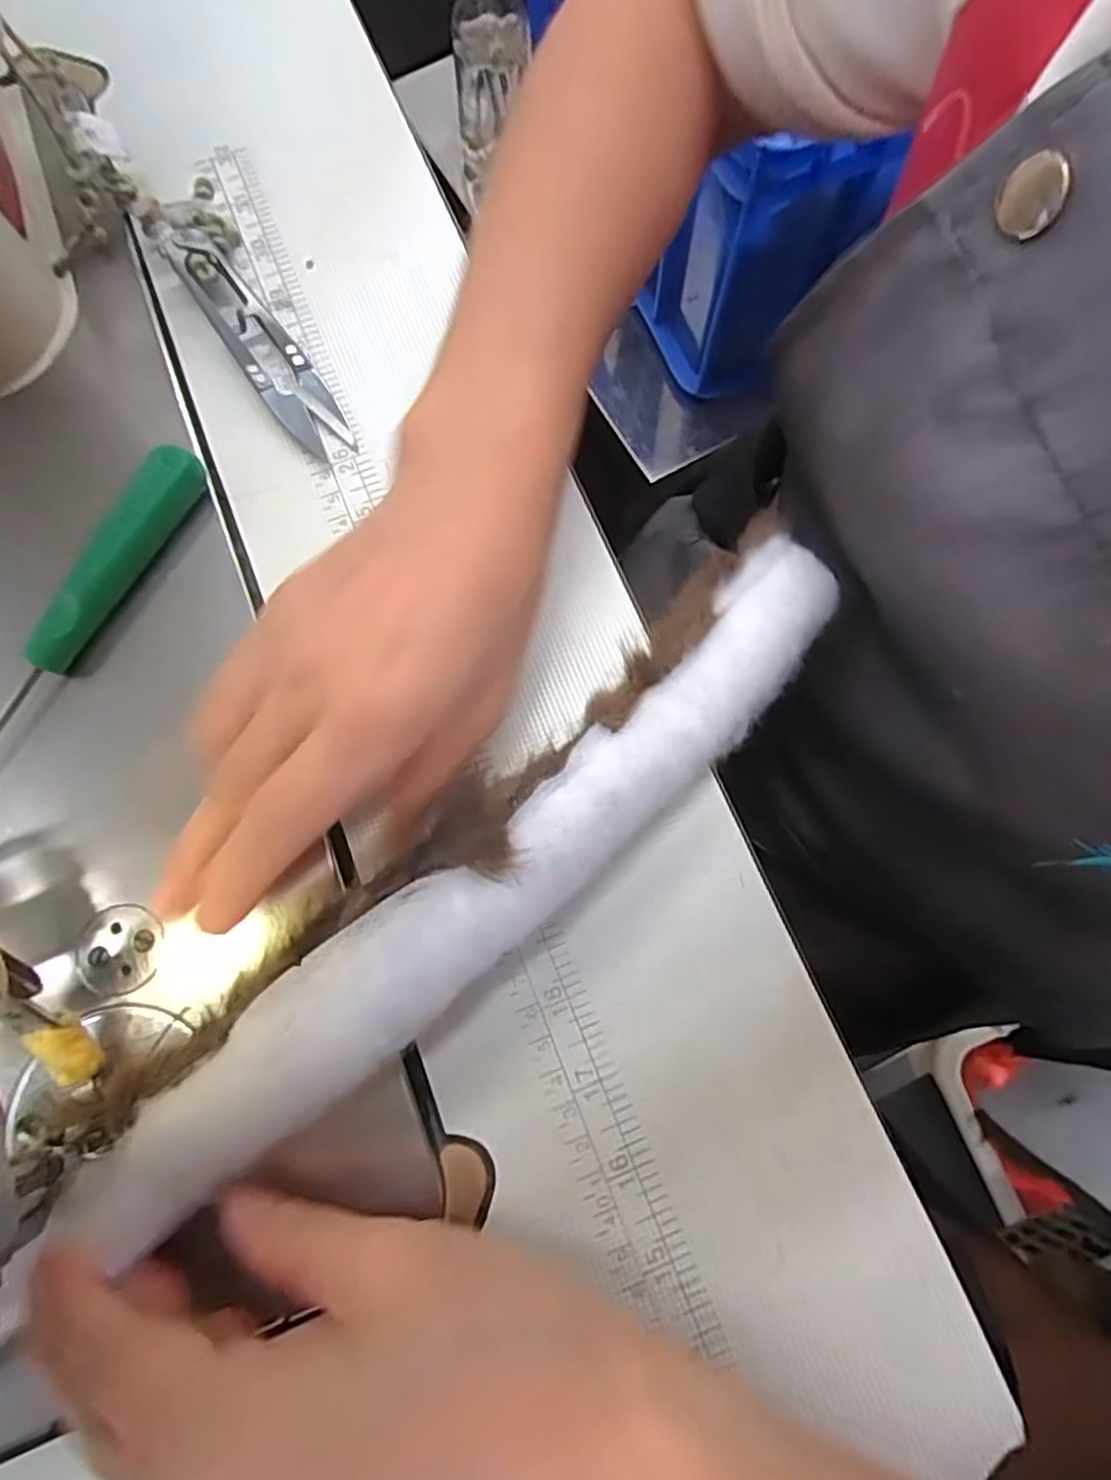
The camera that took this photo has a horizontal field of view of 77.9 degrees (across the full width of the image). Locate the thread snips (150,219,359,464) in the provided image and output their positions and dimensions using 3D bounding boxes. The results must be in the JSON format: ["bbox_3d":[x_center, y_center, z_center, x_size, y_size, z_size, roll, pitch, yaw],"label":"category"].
[{"bbox_3d":[-0.112,-0.152,0.255,0.022,0.018,0.112,-35,79,-7],"label":"thread snips"}]

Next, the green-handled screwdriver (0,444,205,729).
[{"bbox_3d":[-0.157,-0.043,0.230,0.013,0.019,0.126,27,79,6],"label":"green-handled screwdriver"}]

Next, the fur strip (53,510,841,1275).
[{"bbox_3d":[-0.019,0.034,0.199,0.277,0.028,0.046,-40,81,-8],"label":"fur strip"}]

